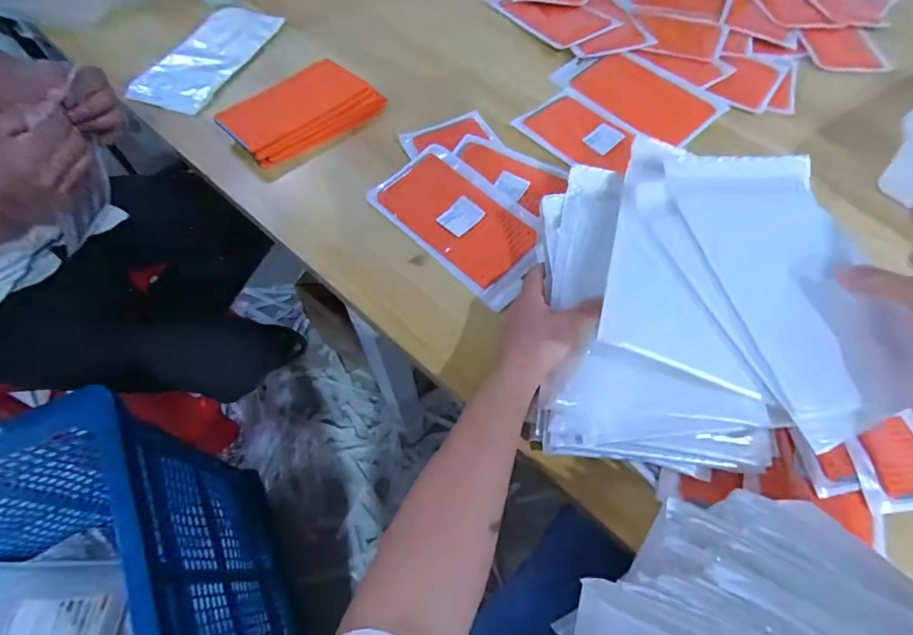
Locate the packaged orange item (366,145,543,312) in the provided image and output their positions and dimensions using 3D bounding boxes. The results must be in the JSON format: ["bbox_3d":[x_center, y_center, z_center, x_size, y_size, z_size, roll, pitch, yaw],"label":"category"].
[{"bbox_3d":[0.007,-0.124,0.558,0.125,0.016,0.230,-41,68,-20],"label":"packaged orange item"}]

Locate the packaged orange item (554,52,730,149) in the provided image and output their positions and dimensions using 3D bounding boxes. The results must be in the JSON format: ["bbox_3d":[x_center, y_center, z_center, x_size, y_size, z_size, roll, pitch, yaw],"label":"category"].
[{"bbox_3d":[0.270,-0.340,0.680,0.123,0.010,0.229,-41,68,-7],"label":"packaged orange item"}]

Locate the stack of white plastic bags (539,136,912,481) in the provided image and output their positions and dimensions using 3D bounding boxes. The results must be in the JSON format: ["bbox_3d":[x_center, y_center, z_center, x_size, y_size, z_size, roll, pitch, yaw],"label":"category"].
[{"bbox_3d":[0.232,-0.024,0.418,0.287,0.080,0.299,3,63,2],"label":"stack of white plastic bags"}]

